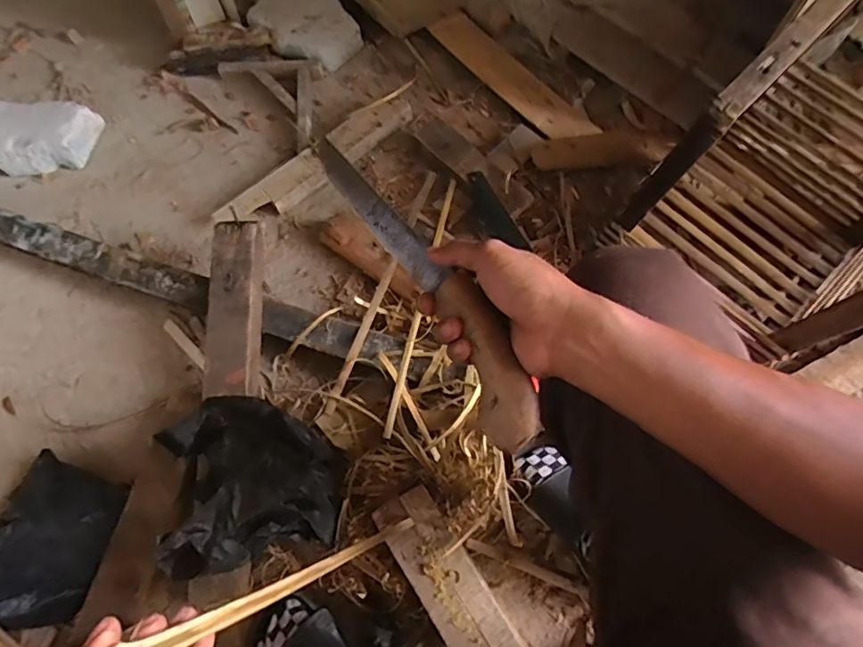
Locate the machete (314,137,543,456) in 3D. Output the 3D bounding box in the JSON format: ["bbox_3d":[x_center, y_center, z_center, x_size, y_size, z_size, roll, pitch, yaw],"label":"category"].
[{"bbox_3d":[-0.020,-0.052,0.431,0.044,0.051,0.349,-29,58,-11],"label":"machete"}]

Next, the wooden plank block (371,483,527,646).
[{"bbox_3d":[0.045,0.362,0.656,0.082,0.074,0.316,-32,71,-12],"label":"wooden plank block"}]

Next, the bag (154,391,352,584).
[{"bbox_3d":[-0.224,0.197,0.650,0.194,0.173,0.181,-12,68,-5],"label":"bag"}]

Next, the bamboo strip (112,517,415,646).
[{"bbox_3d":[-0.081,0.187,0.402,0.011,0.397,0.012,-32,71,6],"label":"bamboo strip"}]

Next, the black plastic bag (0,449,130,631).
[{"bbox_3d":[-0.526,0.299,0.676,0.170,0.088,0.225,19,69,8],"label":"black plastic bag"}]

